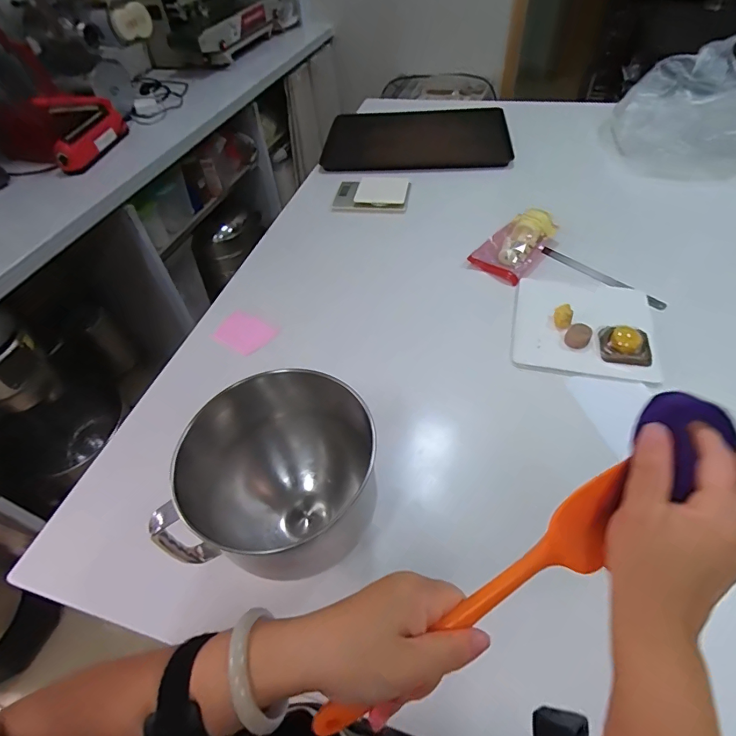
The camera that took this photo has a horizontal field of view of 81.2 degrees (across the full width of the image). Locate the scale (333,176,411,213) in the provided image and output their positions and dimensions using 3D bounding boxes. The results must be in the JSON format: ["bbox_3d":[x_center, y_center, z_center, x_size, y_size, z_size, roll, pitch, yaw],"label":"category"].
[{"bbox_3d":[0.009,-0.483,1.189,0.201,0.031,0.120,7,51,10],"label":"scale"}]

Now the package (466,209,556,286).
[{"bbox_3d":[0.346,-0.290,0.995,0.130,0.048,0.213,34,61,28],"label":"package"}]

